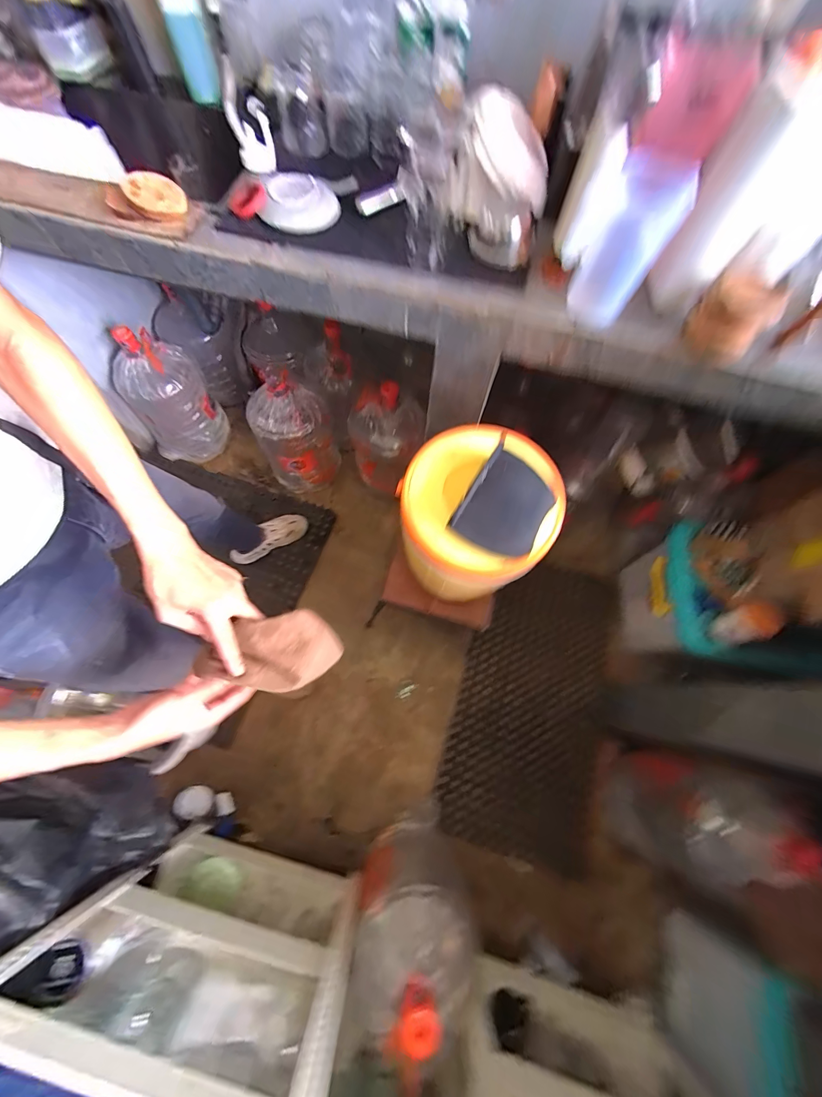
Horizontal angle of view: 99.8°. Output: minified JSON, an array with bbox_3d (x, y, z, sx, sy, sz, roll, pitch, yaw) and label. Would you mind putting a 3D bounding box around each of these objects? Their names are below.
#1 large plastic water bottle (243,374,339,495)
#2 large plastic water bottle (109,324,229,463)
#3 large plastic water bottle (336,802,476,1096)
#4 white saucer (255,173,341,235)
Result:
[{"bbox_3d":[-0.452,-0.420,1.378,0.283,0.450,0.231,-16,70,-9],"label":"large plastic water bottle"},{"bbox_3d":[-0.977,-0.604,1.410,0.303,0.499,0.281,-34,74,-15],"label":"large plastic water bottle"},{"bbox_3d":[-0.010,0.883,0.837,0.238,0.529,0.285,4,68,-1],"label":"large plastic water bottle"},{"bbox_3d":[-0.225,-0.698,0.700,0.151,0.038,0.175,-5,69,-5],"label":"white saucer"}]

